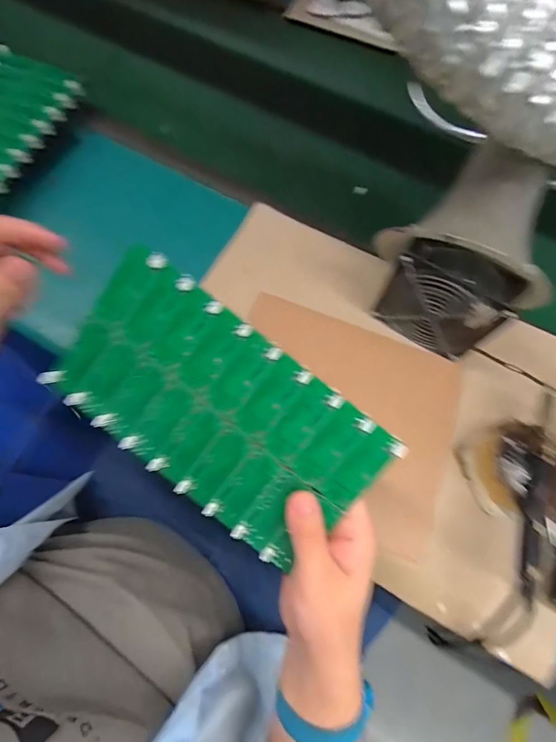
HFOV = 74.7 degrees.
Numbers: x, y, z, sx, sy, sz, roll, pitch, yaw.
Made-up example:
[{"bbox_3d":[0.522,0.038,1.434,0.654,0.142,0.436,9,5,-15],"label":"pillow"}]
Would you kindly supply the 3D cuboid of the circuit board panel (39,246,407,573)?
[{"bbox_3d":[-0.049,0.032,0.280,0.245,0.008,0.132,38,101,4],"label":"circuit board panel"}]

